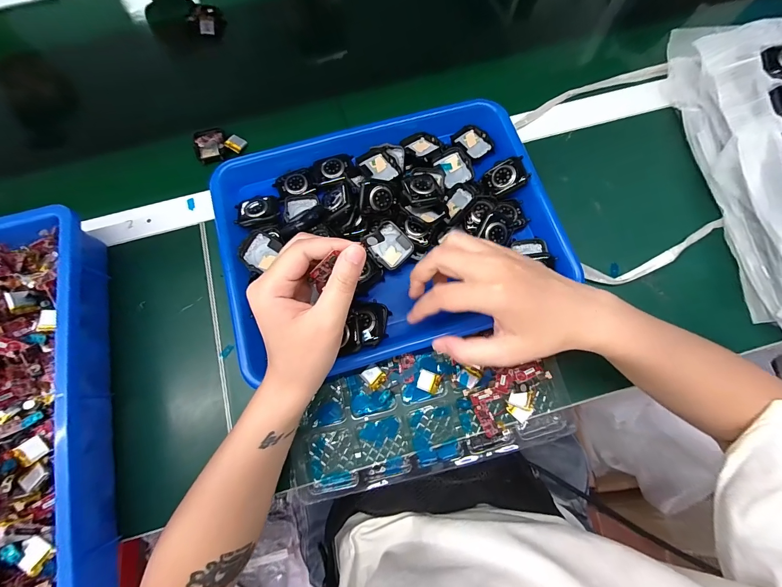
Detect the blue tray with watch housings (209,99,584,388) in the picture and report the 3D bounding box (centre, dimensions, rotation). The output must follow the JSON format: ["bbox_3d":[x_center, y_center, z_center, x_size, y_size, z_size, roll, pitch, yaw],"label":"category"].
[{"bbox_3d":[-0.007,-0.075,0.349,0.322,0.050,0.268,-17,74,-3],"label":"blue tray with watch housings"}]

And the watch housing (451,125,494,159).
[{"bbox_3d":[0.092,-0.170,0.379,0.035,0.010,0.041,-34,76,-8],"label":"watch housing"}]

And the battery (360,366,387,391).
[{"bbox_3d":[-0.016,0.081,0.326,0.019,0.008,0.020,-40,77,-9],"label":"battery"}]

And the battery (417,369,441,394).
[{"bbox_3d":[0.036,0.085,0.324,0.020,0.004,0.019,17,75,6],"label":"battery"}]

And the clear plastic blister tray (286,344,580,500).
[{"bbox_3d":[0.035,0.109,0.316,0.254,0.019,0.104,-13,74,-2],"label":"clear plastic blister tray"}]

